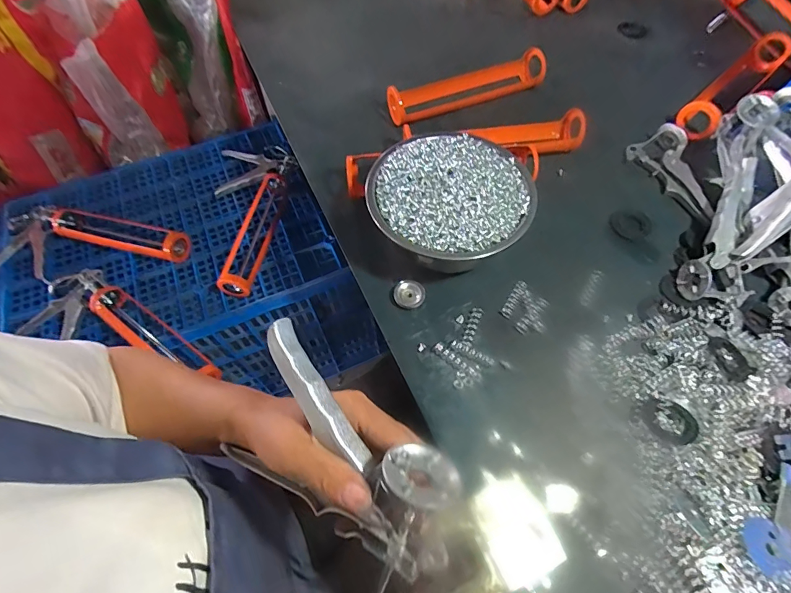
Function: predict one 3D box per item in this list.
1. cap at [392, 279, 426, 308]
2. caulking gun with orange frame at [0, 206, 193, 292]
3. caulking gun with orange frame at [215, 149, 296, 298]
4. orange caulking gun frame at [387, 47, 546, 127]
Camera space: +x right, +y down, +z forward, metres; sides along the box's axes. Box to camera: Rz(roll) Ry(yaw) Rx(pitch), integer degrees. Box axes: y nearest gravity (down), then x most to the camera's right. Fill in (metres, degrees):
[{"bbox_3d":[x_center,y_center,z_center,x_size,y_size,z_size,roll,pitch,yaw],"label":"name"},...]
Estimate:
[{"bbox_3d":[0.016,-0.003,0.476,0.035,0.011,0.034,-1,61,2],"label":"cap"},{"bbox_3d":[-0.549,-0.077,0.738,0.347,0.054,0.159,10,61,7],"label":"caulking gun with orange frame"},{"bbox_3d":[-0.282,-0.156,0.771,0.155,0.050,0.345,0,60,2],"label":"caulking gun with orange frame"},{"bbox_3d":[0.108,-0.324,0.638,0.251,0.045,0.069,-21,62,-9],"label":"orange caulking gun frame"}]

